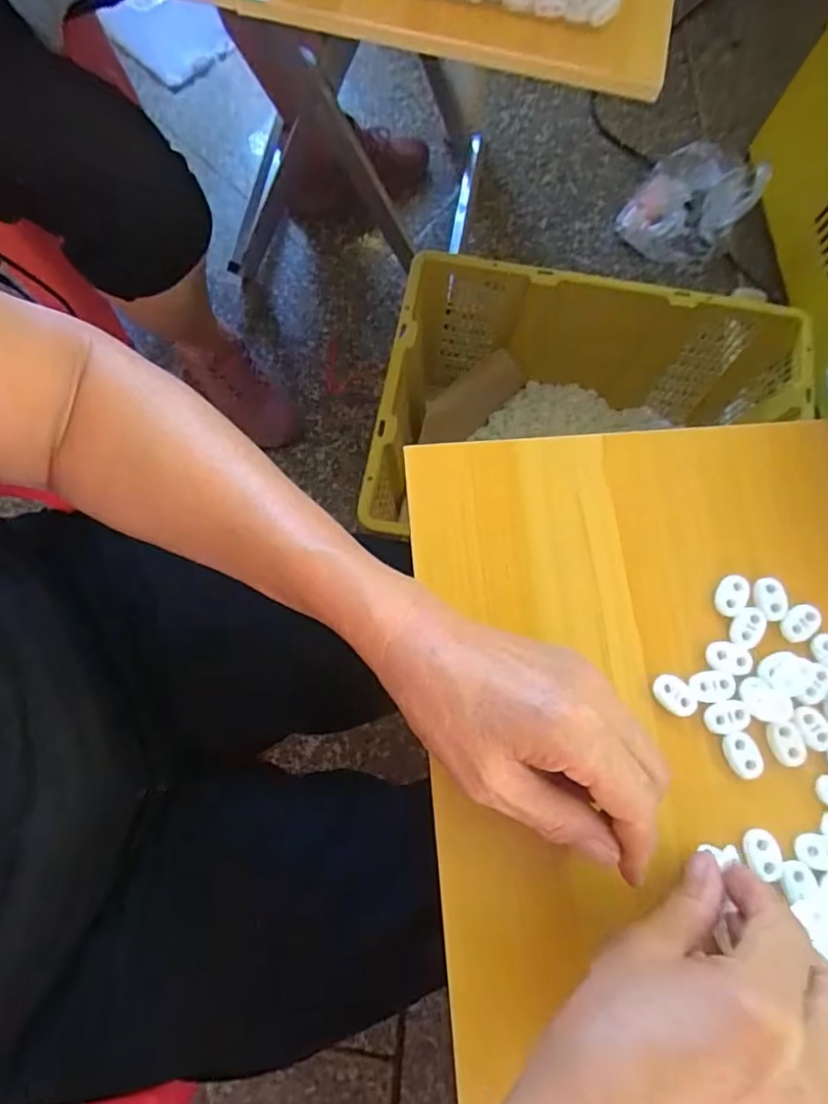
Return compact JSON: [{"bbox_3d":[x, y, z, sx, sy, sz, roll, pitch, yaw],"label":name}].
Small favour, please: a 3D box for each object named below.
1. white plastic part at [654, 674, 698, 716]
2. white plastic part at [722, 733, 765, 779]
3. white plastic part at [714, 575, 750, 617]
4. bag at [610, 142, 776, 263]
[{"bbox_3d":[0.131,0.072,0.299,0.022,0.004,0.016,33,78,6],"label":"white plastic part"},{"bbox_3d":[0.162,0.100,0.293,0.015,0.004,0.022,-27,79,-8],"label":"white plastic part"},{"bbox_3d":[0.167,0.023,0.312,0.015,0.004,0.022,33,78,6],"label":"white plastic part"},{"bbox_3d":[0.449,-0.572,0.977,0.176,0.119,0.210,37,78,7],"label":"bag"}]

